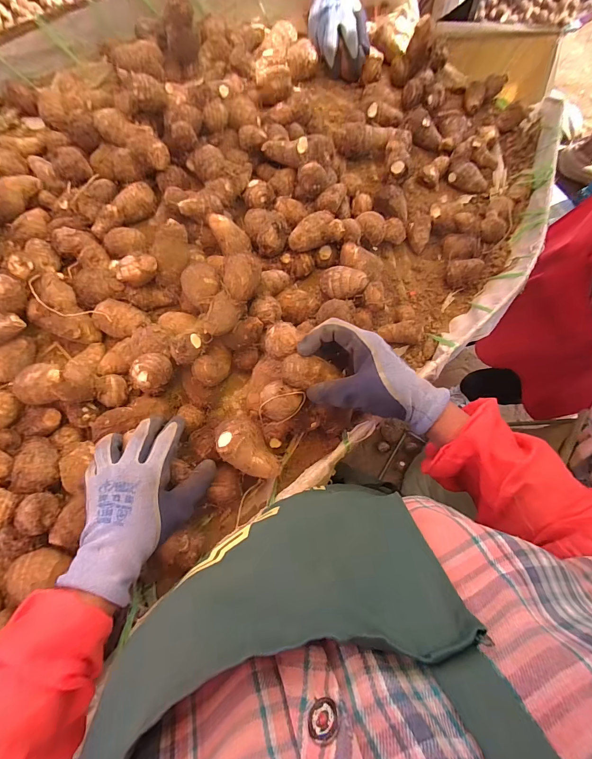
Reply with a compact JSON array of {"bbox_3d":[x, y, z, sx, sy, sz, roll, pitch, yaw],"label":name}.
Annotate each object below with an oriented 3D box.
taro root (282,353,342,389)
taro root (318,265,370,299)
[{"bbox_3d":[0.016,-0.006,0.356,0.060,0.027,0.034,9,76,2],"label":"taro root"},{"bbox_3d":[0.065,-0.131,0.463,0.062,0.031,0.038,0,76,0],"label":"taro root"}]

